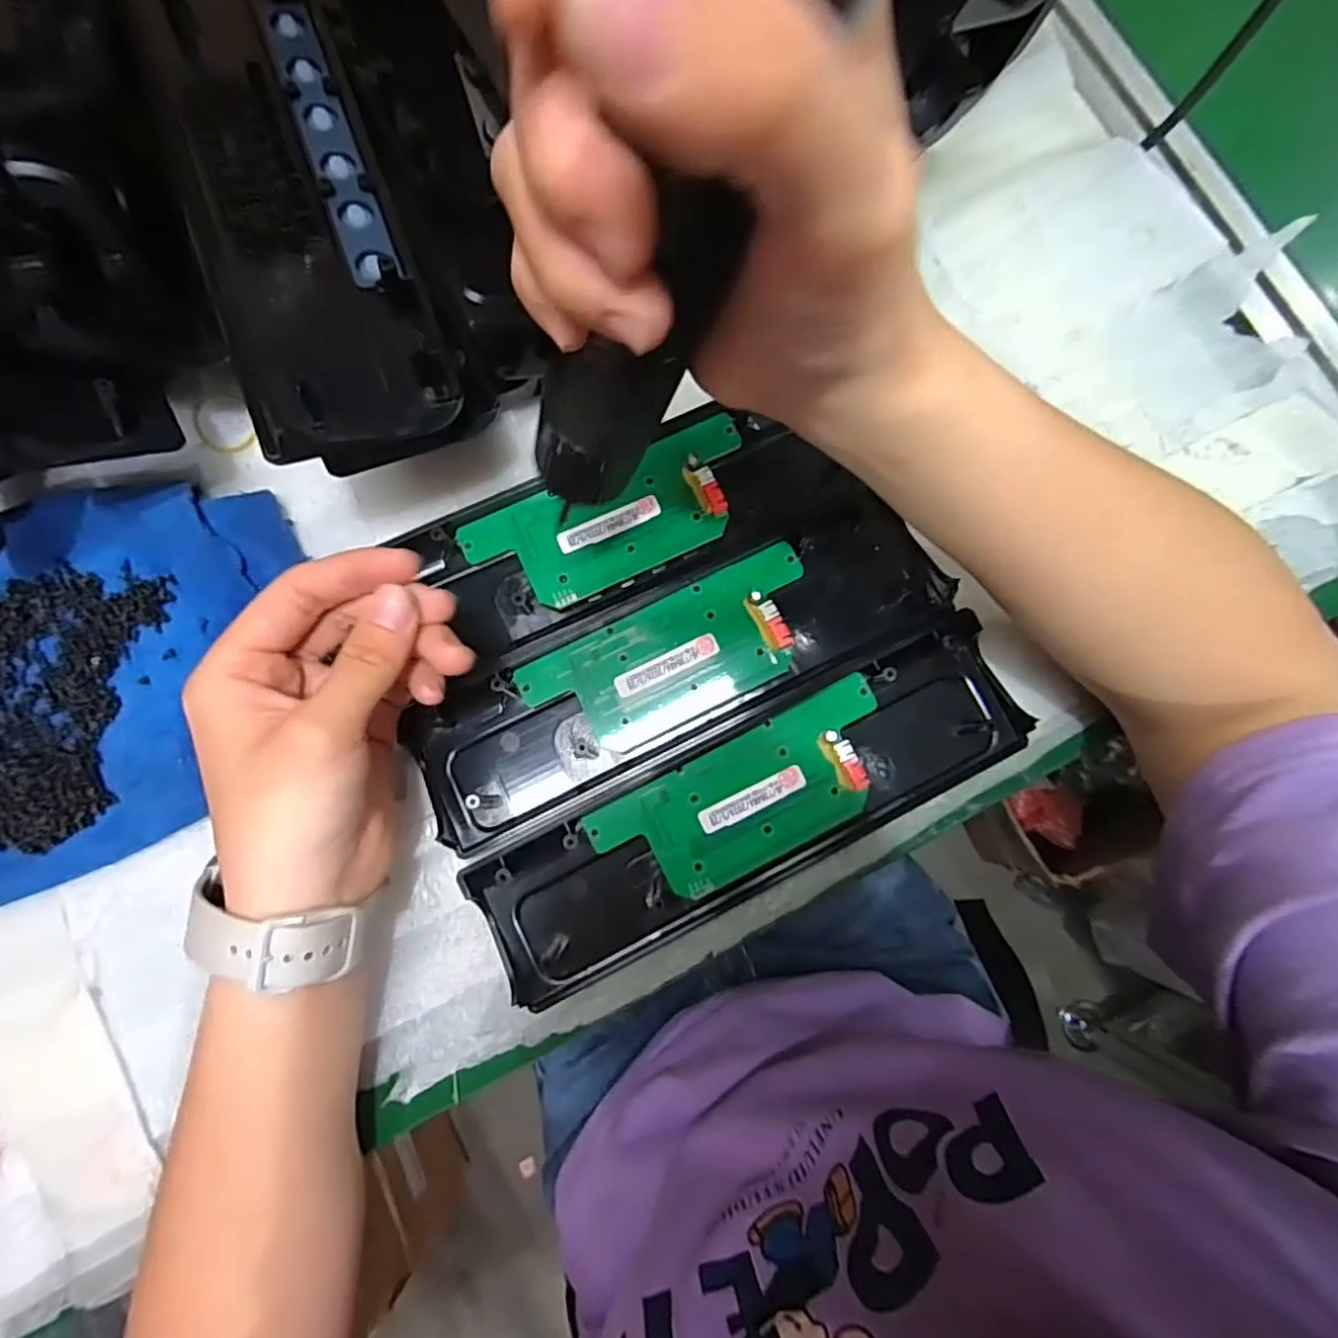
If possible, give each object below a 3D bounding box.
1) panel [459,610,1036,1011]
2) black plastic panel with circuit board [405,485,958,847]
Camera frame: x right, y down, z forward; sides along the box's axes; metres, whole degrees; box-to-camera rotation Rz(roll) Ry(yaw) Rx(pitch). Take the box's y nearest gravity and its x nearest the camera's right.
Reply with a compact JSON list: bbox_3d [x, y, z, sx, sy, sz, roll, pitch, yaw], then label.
[{"bbox_3d":[0.039,0.062,0.287,0.245,0.017,0.066,-26,84,-5],"label":"panel"},{"bbox_3d":[0.005,-0.004,0.296,0.246,0.012,0.071,-26,84,-5],"label":"black plastic panel with circuit board"}]

